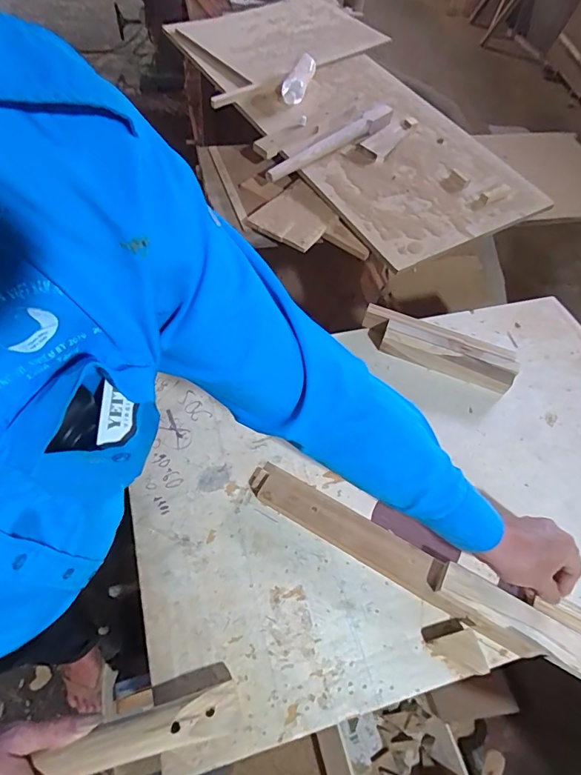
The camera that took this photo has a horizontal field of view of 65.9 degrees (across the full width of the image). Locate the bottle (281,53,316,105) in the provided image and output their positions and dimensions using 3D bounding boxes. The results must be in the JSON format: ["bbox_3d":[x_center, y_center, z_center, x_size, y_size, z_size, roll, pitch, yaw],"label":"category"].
[{"bbox_3d":[0.023,-0.847,1.231,0.065,0.050,0.155,21,72,11],"label":"bottle"}]

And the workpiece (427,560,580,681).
[{"bbox_3d":[0.291,0.283,0.506,0.274,0.022,0.042,28,59,14],"label":"workpiece"}]

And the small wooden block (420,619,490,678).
[{"bbox_3d":[0.190,0.307,0.524,0.053,0.019,0.060,-13,62,-12],"label":"small wooden block"}]

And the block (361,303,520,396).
[{"bbox_3d":[0.240,-0.066,0.742,0.256,0.039,0.072,22,60,8],"label":"block"}]

